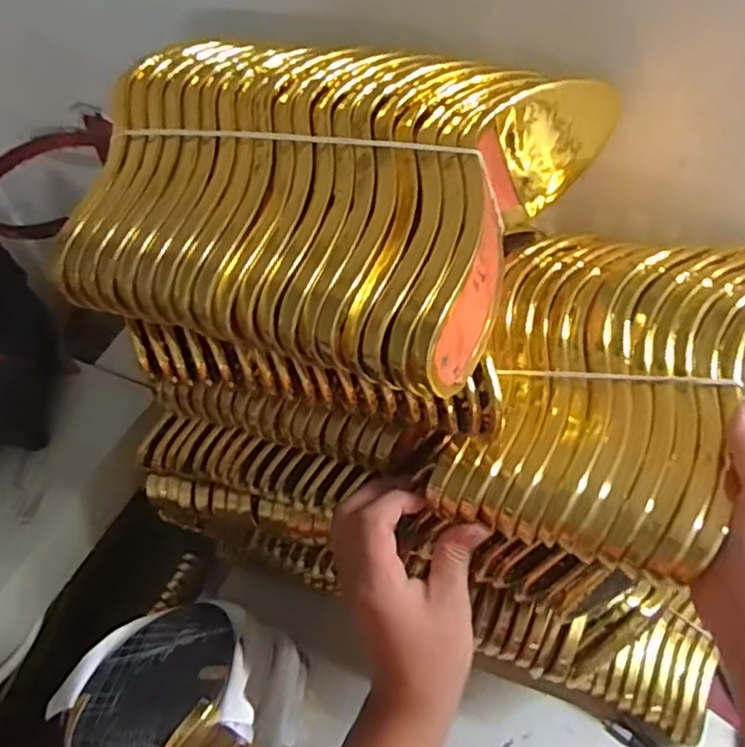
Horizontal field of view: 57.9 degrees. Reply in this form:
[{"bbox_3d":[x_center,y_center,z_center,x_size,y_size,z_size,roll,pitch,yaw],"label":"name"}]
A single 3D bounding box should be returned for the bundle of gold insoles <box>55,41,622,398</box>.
[{"bbox_3d":[-0.023,-0.113,0.399,0.278,0.078,0.231,14,54,17],"label":"bundle of gold insoles"}]

